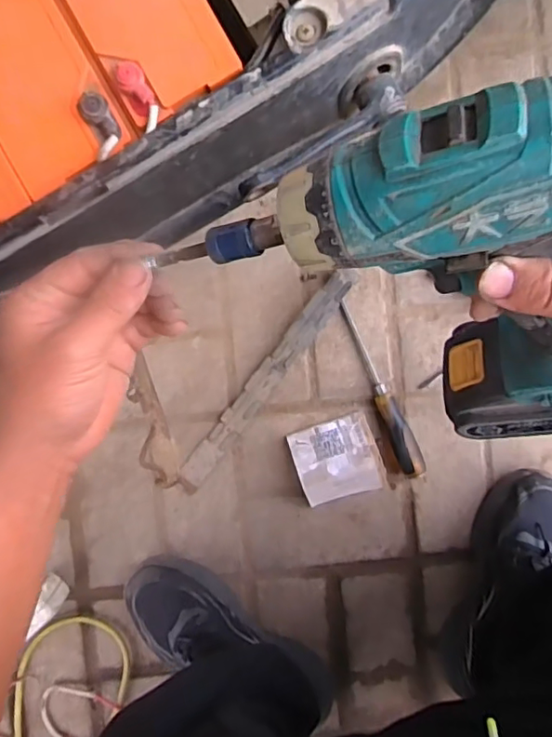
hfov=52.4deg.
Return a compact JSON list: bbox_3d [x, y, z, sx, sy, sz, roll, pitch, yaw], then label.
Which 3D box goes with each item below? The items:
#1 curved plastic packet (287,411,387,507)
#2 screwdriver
[{"bbox_3d":[0.073,0.108,0.663,0.096,0.032,0.090,-19,91,0],"label":"curved plastic packet"},{"bbox_3d":[0.122,0.026,0.662,0.025,0.023,0.219,-25,91,0],"label":"screwdriver"}]

